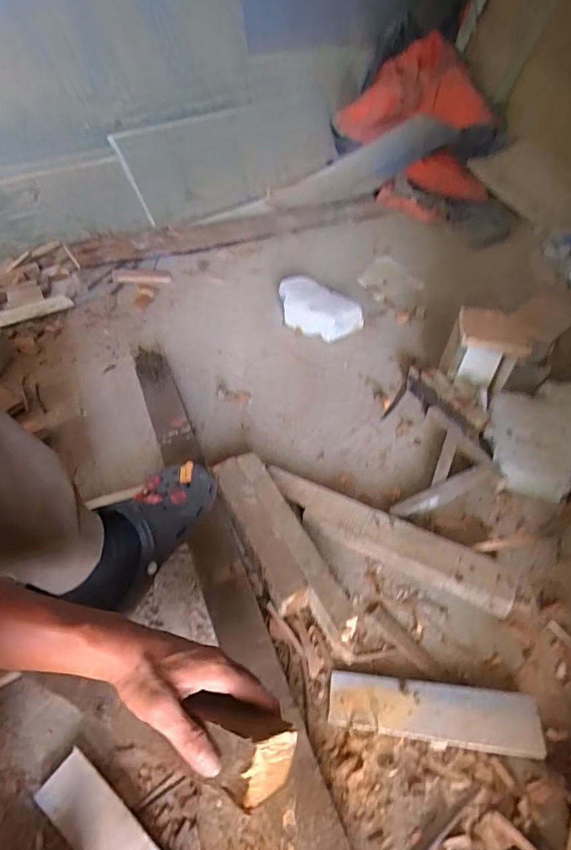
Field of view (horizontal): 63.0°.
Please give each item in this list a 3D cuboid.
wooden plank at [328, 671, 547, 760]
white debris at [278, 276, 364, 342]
[{"bbox_3d":[0.172,0.336,0.551,0.236,0.013,0.063,4,48,9],"label":"wooden plank"},{"bbox_3d":[0.072,-0.283,1.143,0.218,0.083,0.112,28,51,24],"label":"white debris"}]

